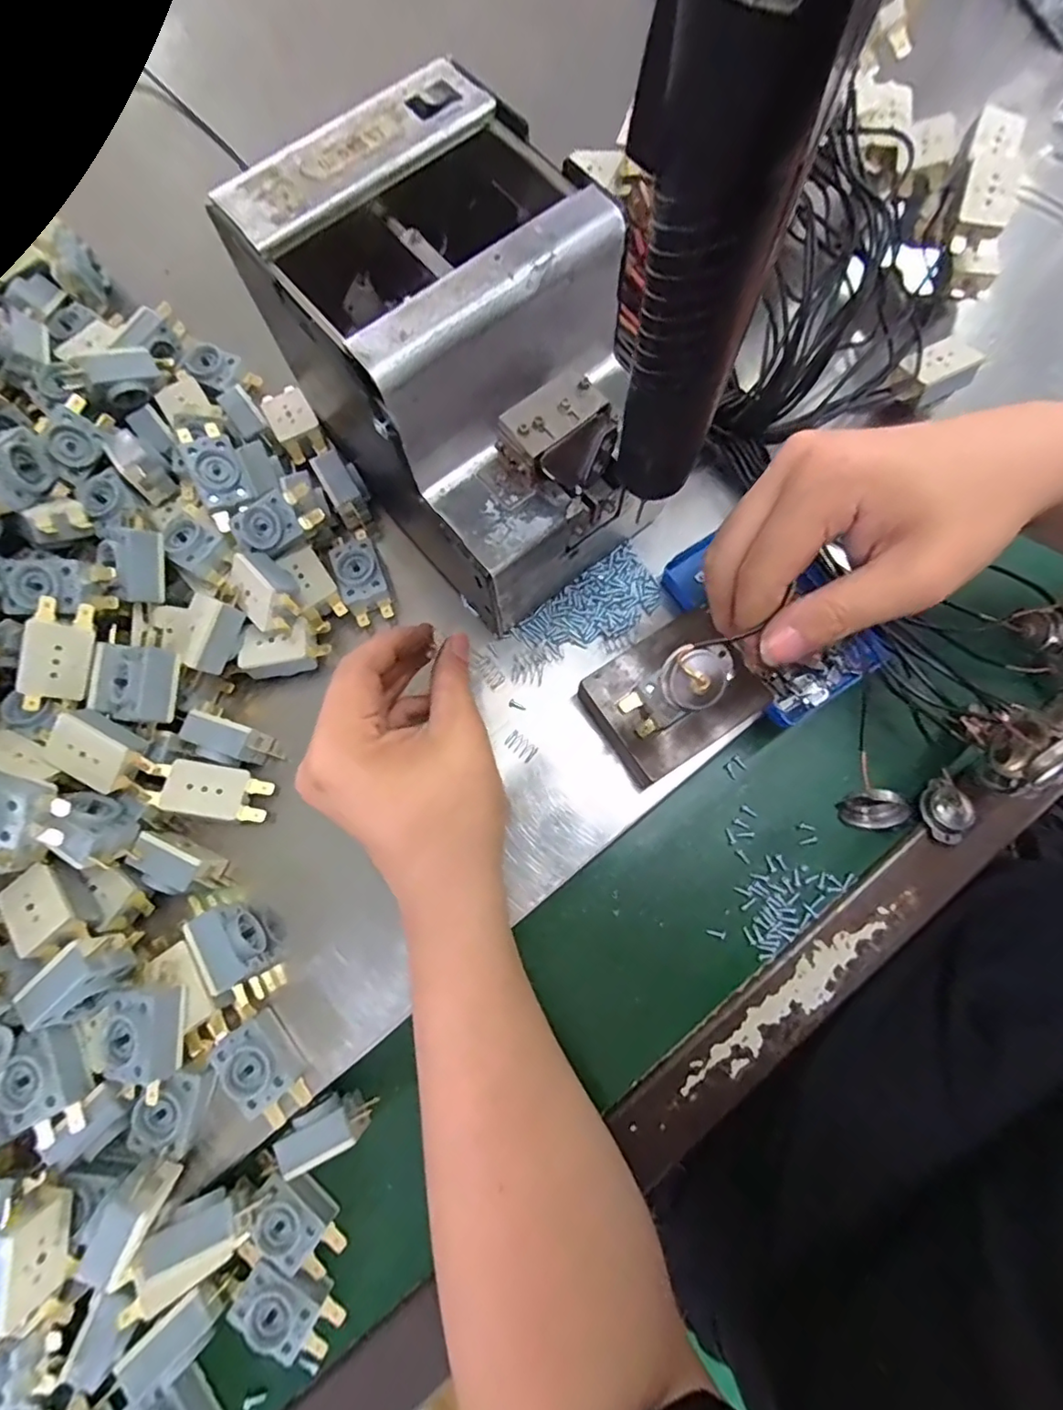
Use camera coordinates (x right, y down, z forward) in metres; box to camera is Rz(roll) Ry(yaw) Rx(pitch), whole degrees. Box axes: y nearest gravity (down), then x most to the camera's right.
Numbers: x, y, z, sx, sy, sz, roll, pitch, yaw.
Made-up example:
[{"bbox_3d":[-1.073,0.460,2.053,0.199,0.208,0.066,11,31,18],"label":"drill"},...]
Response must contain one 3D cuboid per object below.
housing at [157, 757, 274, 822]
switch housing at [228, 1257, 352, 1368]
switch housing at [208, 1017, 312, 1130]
[{"bbox_3d":[-0.167,0.048,0.300,0.051,0.017,0.027,17,55,-24],"label":"housing"},{"bbox_3d":[-0.112,0.281,0.264,0.049,0.019,0.030,32,80,7],"label":"switch housing"},{"bbox_3d":[-0.128,0.176,0.269,0.025,0.018,0.047,-36,80,-7],"label":"switch housing"}]

